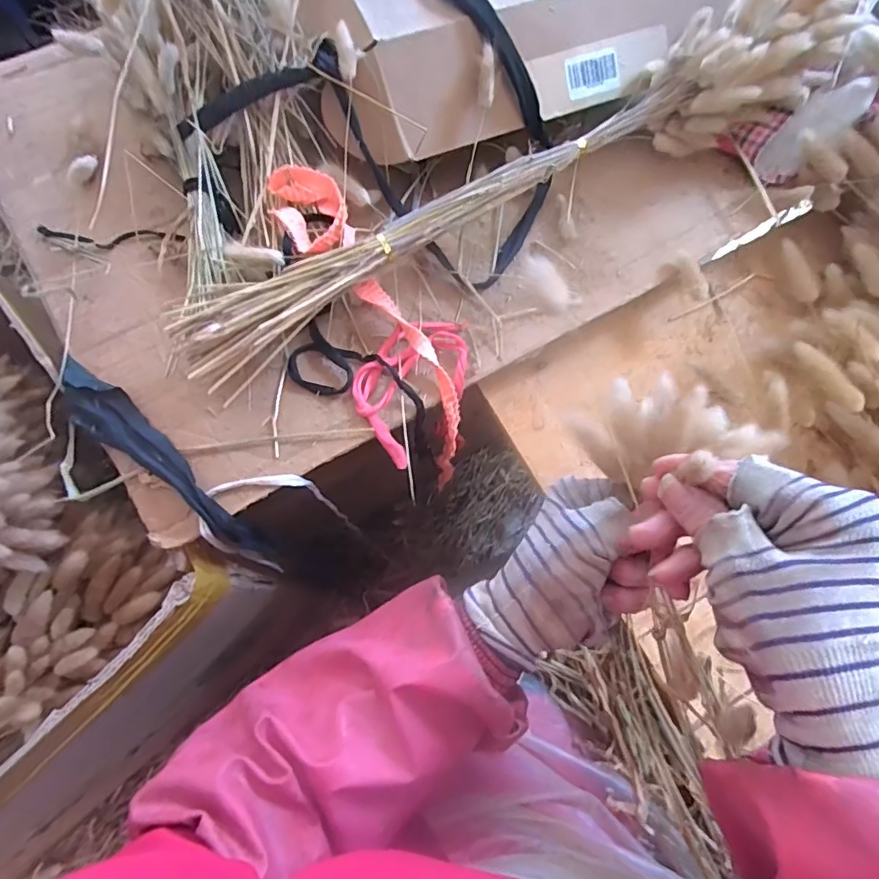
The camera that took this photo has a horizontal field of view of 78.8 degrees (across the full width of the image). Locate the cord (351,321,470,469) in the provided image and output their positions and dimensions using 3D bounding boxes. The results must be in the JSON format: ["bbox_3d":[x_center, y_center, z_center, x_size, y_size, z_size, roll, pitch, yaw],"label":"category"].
[{"bbox_3d":[-0.019,-0.047,0.406,0.071,0.015,0.116,38,75,10],"label":"cord"}]

